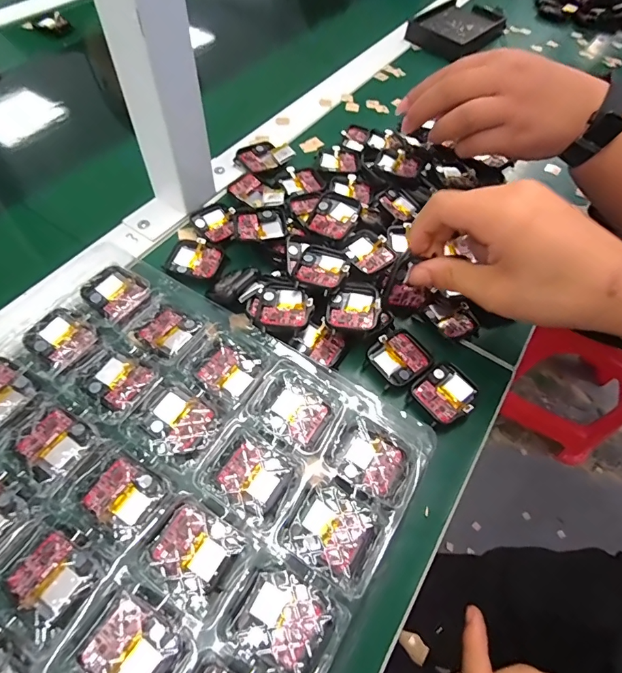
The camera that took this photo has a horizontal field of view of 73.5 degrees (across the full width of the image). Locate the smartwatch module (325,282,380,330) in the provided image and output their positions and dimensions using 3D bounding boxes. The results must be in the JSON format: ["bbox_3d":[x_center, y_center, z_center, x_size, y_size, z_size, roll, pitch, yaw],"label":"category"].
[{"bbox_3d":[0.032,-0.024,0.301,0.036,0.010,0.044,13,57,4],"label":"smartwatch module"}]

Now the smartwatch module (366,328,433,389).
[{"bbox_3d":[0.065,0.016,0.306,0.041,0.015,0.038,-34,66,-23],"label":"smartwatch module"}]

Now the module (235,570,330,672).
[{"bbox_3d":[-0.015,0.143,0.210,0.042,0.006,0.036,28,59,13],"label":"module"}]

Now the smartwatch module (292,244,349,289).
[{"bbox_3d":[0.008,-0.050,0.314,0.038,0.011,0.039,21,58,9],"label":"smartwatch module"}]

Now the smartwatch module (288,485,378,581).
[{"bbox_3d":[0.013,0.109,0.234,0.042,0.009,0.039,29,60,14],"label":"smartwatch module"}]

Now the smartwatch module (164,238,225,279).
[{"bbox_3d":[-0.094,-0.063,0.339,0.041,0.008,0.036,12,57,4],"label":"smartwatch module"}]

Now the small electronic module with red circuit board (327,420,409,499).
[{"bbox_3d":[0.037,0.075,0.258,0.044,0.013,0.038,32,60,16],"label":"small electronic module with red circuit board"}]

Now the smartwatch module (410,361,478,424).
[{"bbox_3d":[0.094,0.041,0.294,0.040,0.014,0.037,-34,66,-23],"label":"smartwatch module"}]

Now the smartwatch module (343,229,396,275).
[{"bbox_3d":[0.047,-0.069,0.335,0.033,0.009,0.043,-23,62,-18],"label":"smartwatch module"}]

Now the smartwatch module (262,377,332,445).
[{"bbox_3d":[-0.010,0.048,0.271,0.042,0.011,0.036,30,60,15],"label":"smartwatch module"}]

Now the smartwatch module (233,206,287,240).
[{"bbox_3d":[-0.041,-0.090,0.344,0.043,0.009,0.038,-12,59,-12],"label":"smartwatch module"}]

